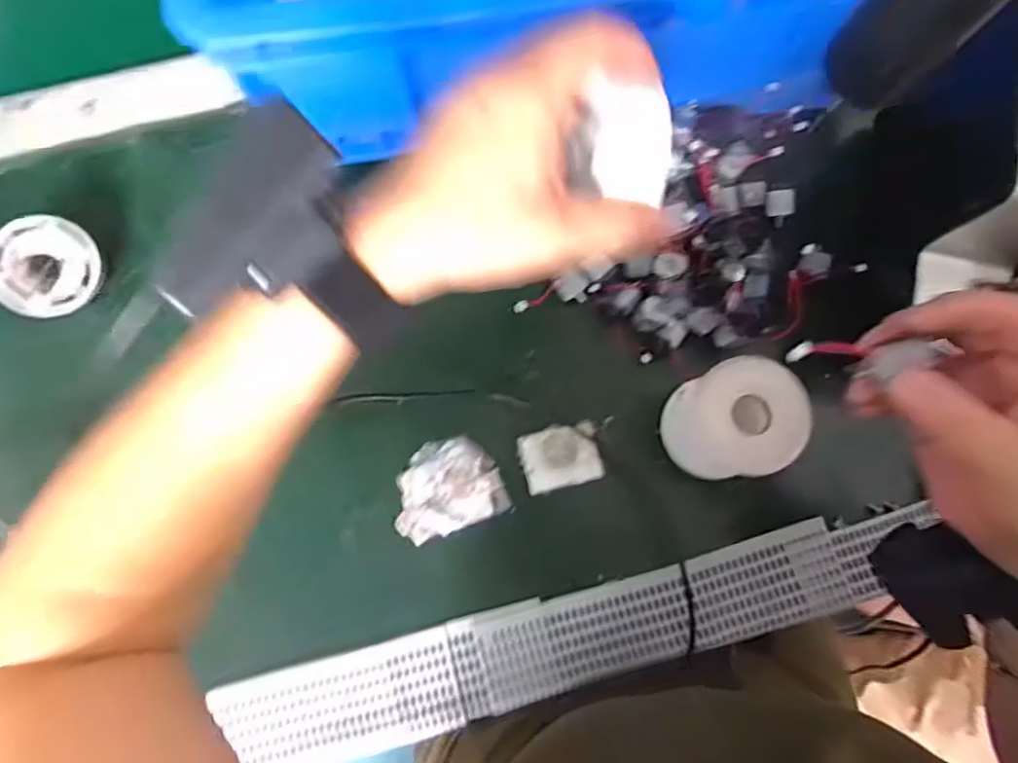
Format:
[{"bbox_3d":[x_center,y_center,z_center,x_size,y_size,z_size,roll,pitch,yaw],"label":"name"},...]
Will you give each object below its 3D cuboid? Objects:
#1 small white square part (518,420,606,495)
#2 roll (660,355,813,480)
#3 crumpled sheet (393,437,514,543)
[{"bbox_3d":[0.033,0.048,0.401,0.048,0.012,0.038,-15,78,-4],"label":"small white square part"},{"bbox_3d":[0.129,0.025,0.377,0.062,0.074,0.063,0,78,0],"label":"roll"},{"bbox_3d":[-0.039,0.065,0.392,0.066,0.004,0.054,-22,79,-5],"label":"crumpled sheet"}]

